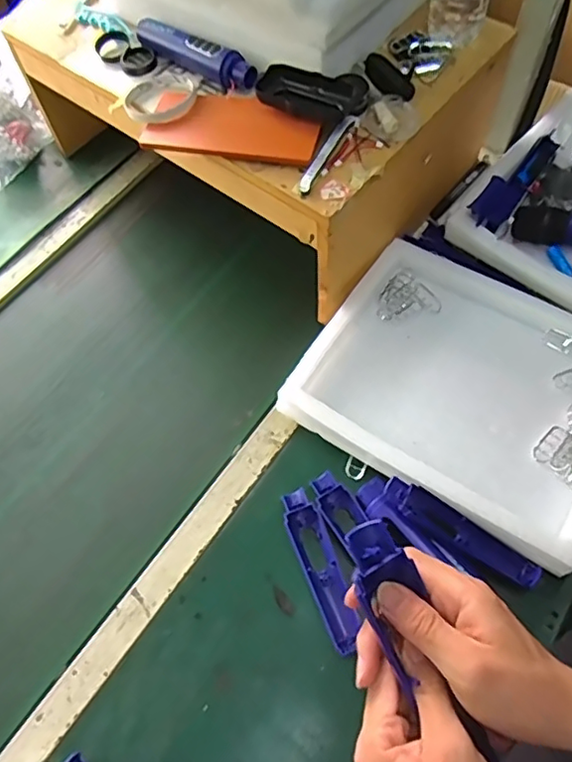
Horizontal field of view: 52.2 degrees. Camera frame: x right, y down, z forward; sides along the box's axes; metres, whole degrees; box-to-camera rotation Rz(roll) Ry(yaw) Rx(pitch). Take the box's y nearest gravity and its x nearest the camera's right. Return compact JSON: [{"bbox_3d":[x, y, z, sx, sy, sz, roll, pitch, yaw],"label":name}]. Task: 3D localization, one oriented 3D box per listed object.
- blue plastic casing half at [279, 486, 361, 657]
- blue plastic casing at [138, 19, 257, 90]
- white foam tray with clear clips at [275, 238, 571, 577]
[{"bbox_3d":[0.036,0.197,0.618,0.036,0.018,0.167,-19,62,-8],"label":"blue plastic casing half"},{"bbox_3d":[-0.107,-0.389,0.688,0.175,0.031,0.030,35,69,19],"label":"blue plastic casing"},{"bbox_3d":[0.214,0.001,0.682,0.351,0.038,0.288,30,67,17],"label":"white foam tray with clear clips"}]

